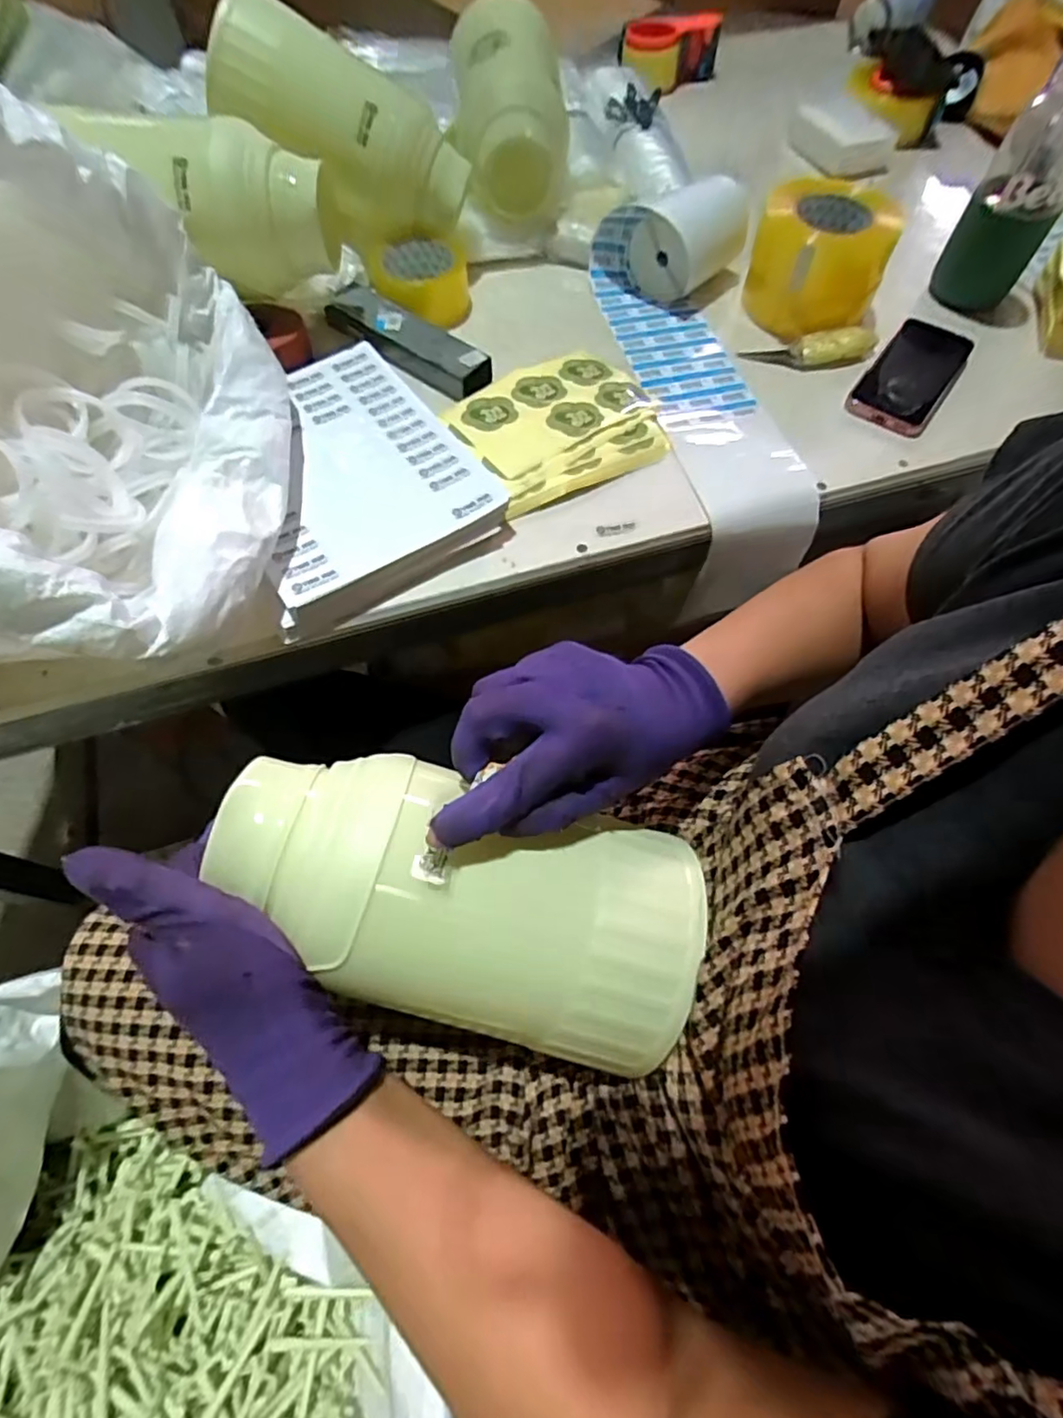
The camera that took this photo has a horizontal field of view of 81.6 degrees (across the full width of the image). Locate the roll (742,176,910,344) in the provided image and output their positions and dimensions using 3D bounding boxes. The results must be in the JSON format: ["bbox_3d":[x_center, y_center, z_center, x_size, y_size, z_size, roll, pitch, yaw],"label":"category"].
[{"bbox_3d":[0.307,-0.482,0.662,0.136,0.101,0.136,0,63,-1],"label":"roll"}]

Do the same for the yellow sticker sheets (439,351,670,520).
[{"bbox_3d":[0.026,-0.286,0.609,0.195,0.020,0.174,-28,67,-14],"label":"yellow sticker sheets"}]

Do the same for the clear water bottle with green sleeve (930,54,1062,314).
[{"bbox_3d":[0.502,-0.528,0.622,0.091,0.203,0.071,9,63,4],"label":"clear water bottle with green sleeve"}]

